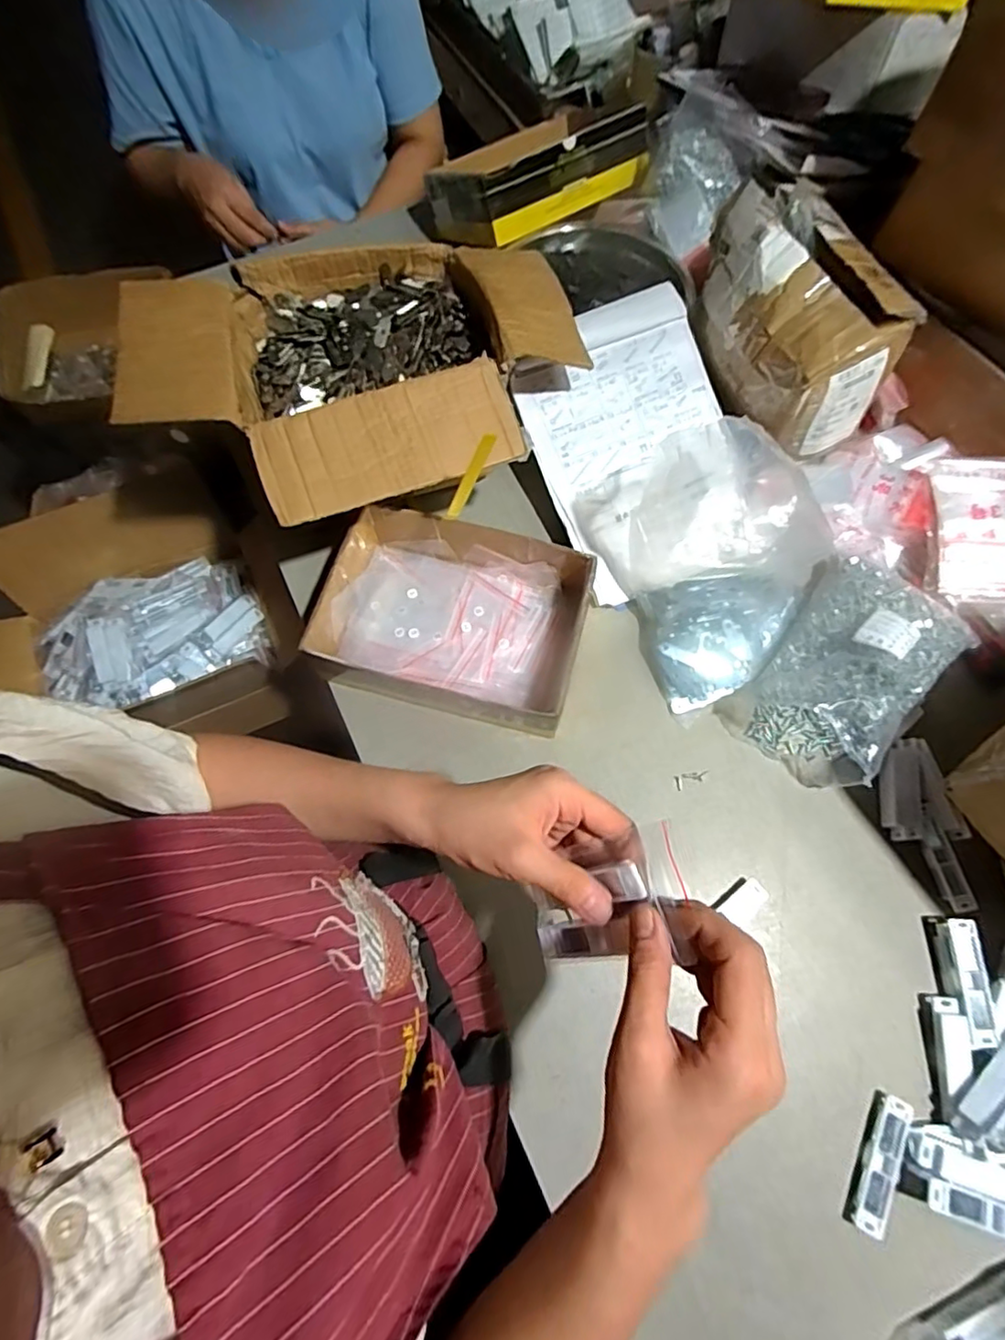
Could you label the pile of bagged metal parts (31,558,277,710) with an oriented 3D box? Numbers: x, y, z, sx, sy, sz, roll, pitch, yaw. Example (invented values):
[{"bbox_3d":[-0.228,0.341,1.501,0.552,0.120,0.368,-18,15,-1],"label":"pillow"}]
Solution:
[{"bbox_3d":[-0.471,-0.047,0.793,0.277,0.085,0.202,-27,71,-9],"label":"pile of bagged metal parts"}]

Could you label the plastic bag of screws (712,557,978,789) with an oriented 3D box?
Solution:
[{"bbox_3d":[0.344,-0.004,0.573,0.147,0.087,0.208,38,74,14],"label":"plastic bag of screws"}]

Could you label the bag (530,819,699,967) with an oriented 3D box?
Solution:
[{"bbox_3d":[0.060,0.139,0.356,0.019,0.112,0.071,13,57,-40],"label":"bag"}]

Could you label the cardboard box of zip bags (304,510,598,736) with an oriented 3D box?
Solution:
[{"bbox_3d":[-0.047,-0.053,0.598,0.242,0.067,0.177,14,70,7],"label":"cardboard box of zip bags"}]

